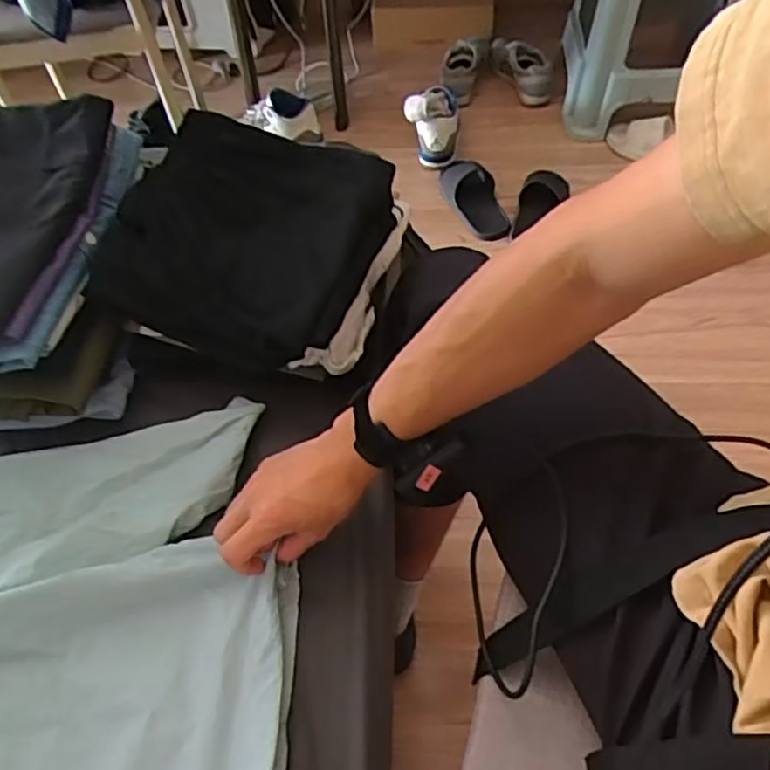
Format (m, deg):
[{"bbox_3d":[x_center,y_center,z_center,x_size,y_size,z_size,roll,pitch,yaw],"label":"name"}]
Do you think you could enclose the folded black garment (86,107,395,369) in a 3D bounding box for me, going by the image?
[{"bbox_3d":[-0.140,-0.161,0.699,0.259,0.075,0.279,12,56,13],"label":"folded black garment"}]

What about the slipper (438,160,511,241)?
[{"bbox_3d":[0.201,-0.418,1.485,0.102,0.057,0.242,-17,55,-8],"label":"slipper"}]

